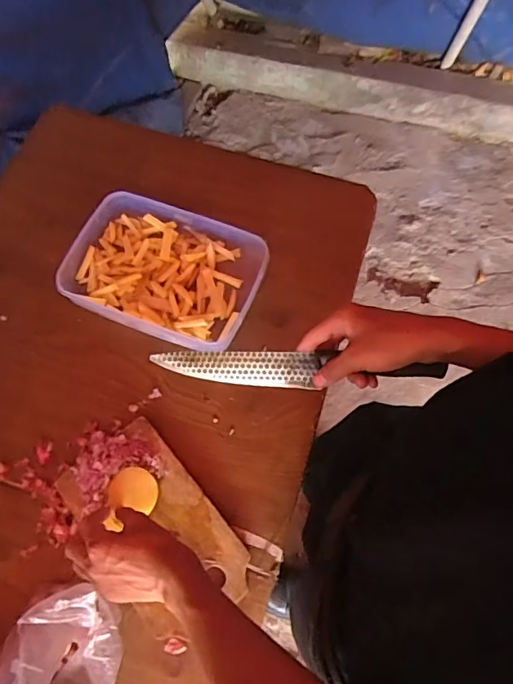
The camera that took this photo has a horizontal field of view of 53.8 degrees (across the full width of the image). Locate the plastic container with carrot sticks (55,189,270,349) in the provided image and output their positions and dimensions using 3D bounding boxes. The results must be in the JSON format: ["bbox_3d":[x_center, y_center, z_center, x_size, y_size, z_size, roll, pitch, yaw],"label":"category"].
[{"bbox_3d":[-0.136,-0.105,0.740,0.276,0.048,0.189,20,67,10],"label":"plastic container with carrot sticks"}]

